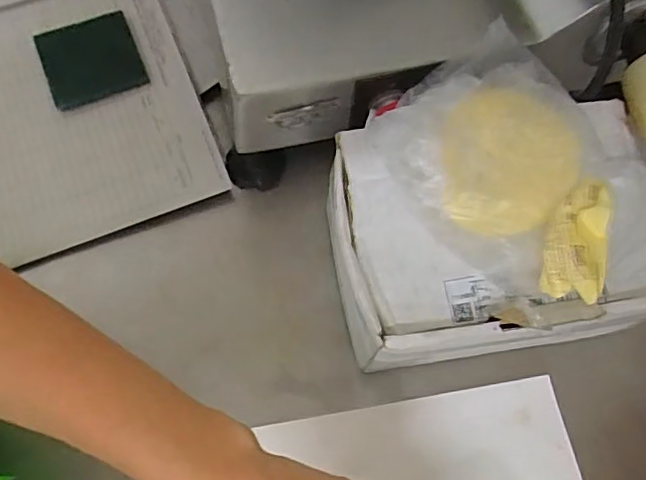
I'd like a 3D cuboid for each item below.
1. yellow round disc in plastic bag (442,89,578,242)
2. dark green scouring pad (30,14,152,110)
[{"bbox_3d":[0.106,-0.045,0.333,0.075,0.023,0.081,1,68,-3],"label":"yellow round disc in plastic bag"},{"bbox_3d":[-0.191,-0.148,0.472,0.074,0.006,0.080,-22,71,-12],"label":"dark green scouring pad"}]

